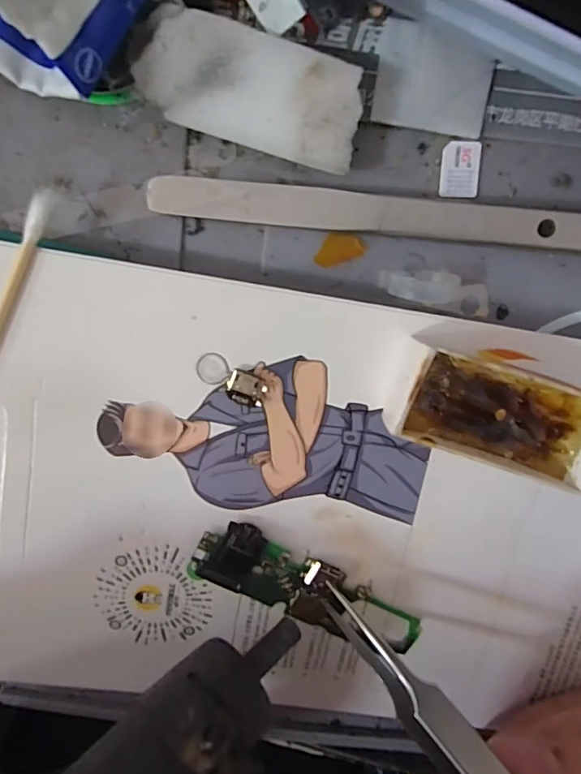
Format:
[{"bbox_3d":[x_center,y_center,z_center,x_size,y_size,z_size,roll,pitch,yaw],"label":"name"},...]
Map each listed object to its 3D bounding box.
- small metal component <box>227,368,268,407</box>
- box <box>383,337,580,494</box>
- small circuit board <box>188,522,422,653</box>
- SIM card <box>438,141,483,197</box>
[{"bbox_3d":[-0.010,0.000,0.113,0.009,0.004,0.008,22,103,-6],"label":"small metal component"},{"bbox_3d":[0.046,0.006,0.108,0.046,0.022,0.021,17,104,-5],"label":"box"},{"bbox_3d":[0.006,0.055,0.126,0.064,0.005,0.019,28,102,-8],"label":"small circuit board"},{"bbox_3d":[0.041,-0.052,0.114,0.009,0.004,0.012,1,105,2],"label":"SIM card"}]

